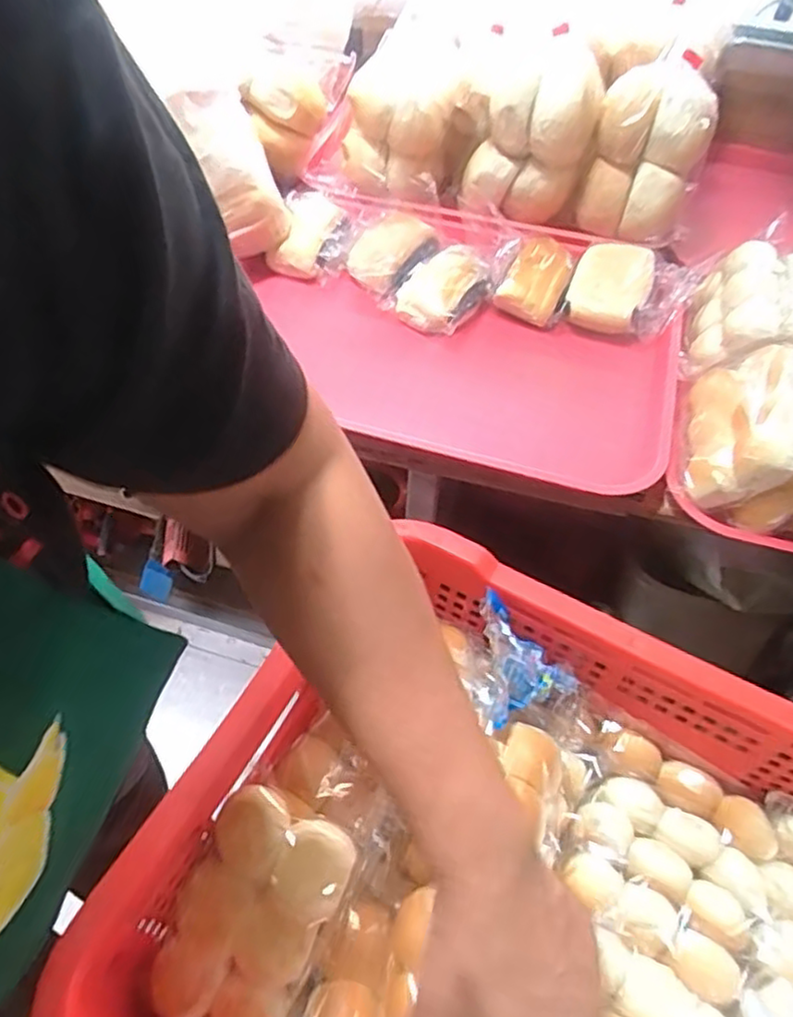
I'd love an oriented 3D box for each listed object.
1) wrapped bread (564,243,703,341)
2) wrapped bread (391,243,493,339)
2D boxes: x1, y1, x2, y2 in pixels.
[{"bbox_3d":[0.218,-0.203,0.620,0.104,0.040,0.105,18,53,11],"label":"wrapped bread"},{"bbox_3d":[0.043,-0.198,0.607,0.064,0.036,0.082,29,56,18],"label":"wrapped bread"}]

